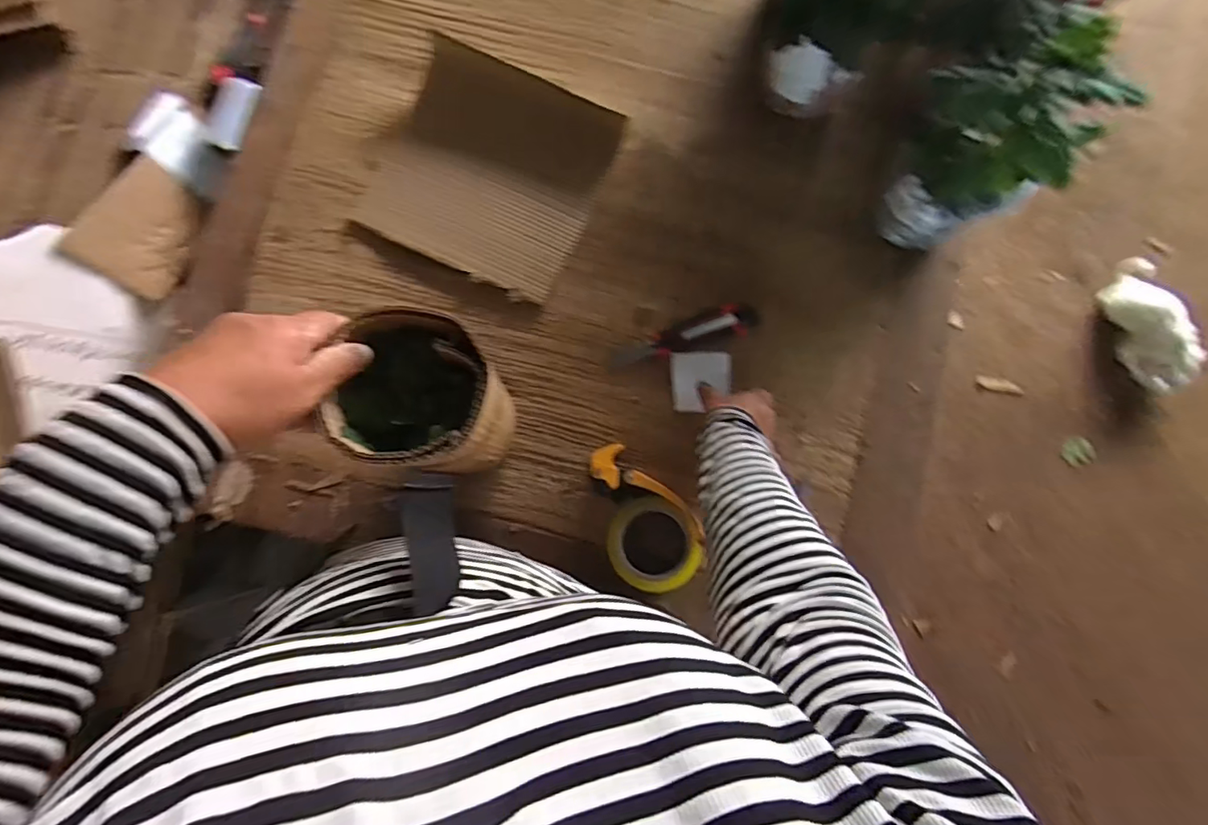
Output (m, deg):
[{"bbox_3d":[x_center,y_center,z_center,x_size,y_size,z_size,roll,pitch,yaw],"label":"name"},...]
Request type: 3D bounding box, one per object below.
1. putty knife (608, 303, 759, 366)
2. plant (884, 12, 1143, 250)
[{"bbox_3d":[0.104,-0.095,0.681,0.190,0.024,0.048,-20,86,-3],"label":"putty knife"},{"bbox_3d":[0.397,-0.288,0.564,0.120,0.270,0.158,-44,87,-5],"label":"plant"}]

